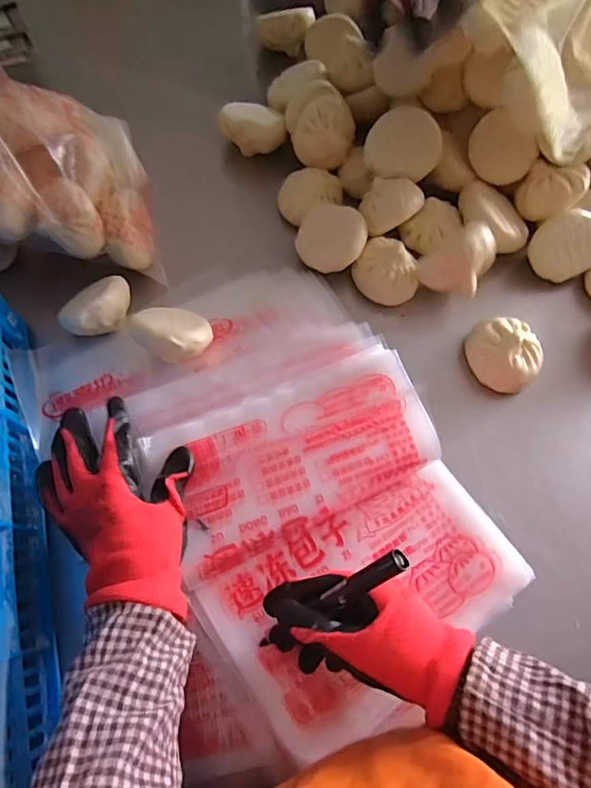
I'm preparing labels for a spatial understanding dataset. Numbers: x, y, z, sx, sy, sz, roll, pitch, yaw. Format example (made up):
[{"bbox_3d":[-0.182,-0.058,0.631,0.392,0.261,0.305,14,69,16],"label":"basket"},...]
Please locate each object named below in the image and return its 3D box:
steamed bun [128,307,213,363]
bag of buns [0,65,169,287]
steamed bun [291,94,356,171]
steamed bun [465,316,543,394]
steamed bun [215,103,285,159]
[{"bbox_3d":[-0.120,-0.061,0.504,0.072,0.049,0.056,27,70,7],"label":"steamed bun"},{"bbox_3d":[-0.265,-0.211,0.497,0.294,0.117,0.192,17,100,-30],"label":"bag of buns"},{"bbox_3d":[0.033,-0.306,0.595,0.075,0.052,0.060,8,69,0],"label":"steamed bun"},{"bbox_3d":[0.214,-0.040,0.524,0.062,0.042,0.076,-10,70,-7],"label":"steamed bun"},{"bbox_3d":[-0.050,-0.321,0.614,0.071,0.035,0.061,-18,111,7],"label":"steamed bun"}]

